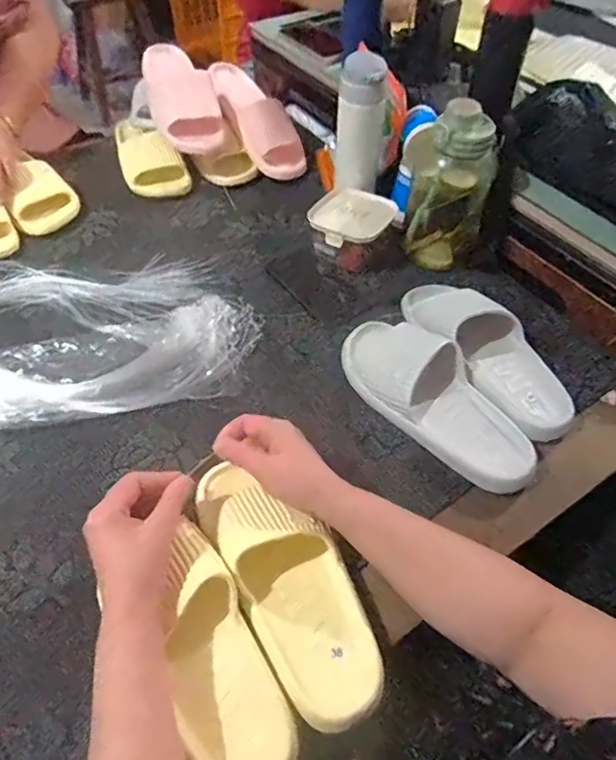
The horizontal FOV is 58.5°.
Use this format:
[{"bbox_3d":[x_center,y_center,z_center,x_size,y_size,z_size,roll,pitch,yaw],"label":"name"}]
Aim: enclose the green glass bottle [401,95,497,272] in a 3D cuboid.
[{"bbox_3d":[0.187,-0.267,0.746,0.111,0.203,0.089,7,52,6],"label":"green glass bottle"}]

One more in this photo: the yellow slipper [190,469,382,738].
[{"bbox_3d":[-0.021,0.171,0.495,0.094,0.070,0.250,-29,65,-21],"label":"yellow slipper"}]

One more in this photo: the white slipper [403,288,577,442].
[{"bbox_3d":[0.217,-0.040,0.671,0.101,0.059,0.264,-23,56,-17],"label":"white slipper"}]

